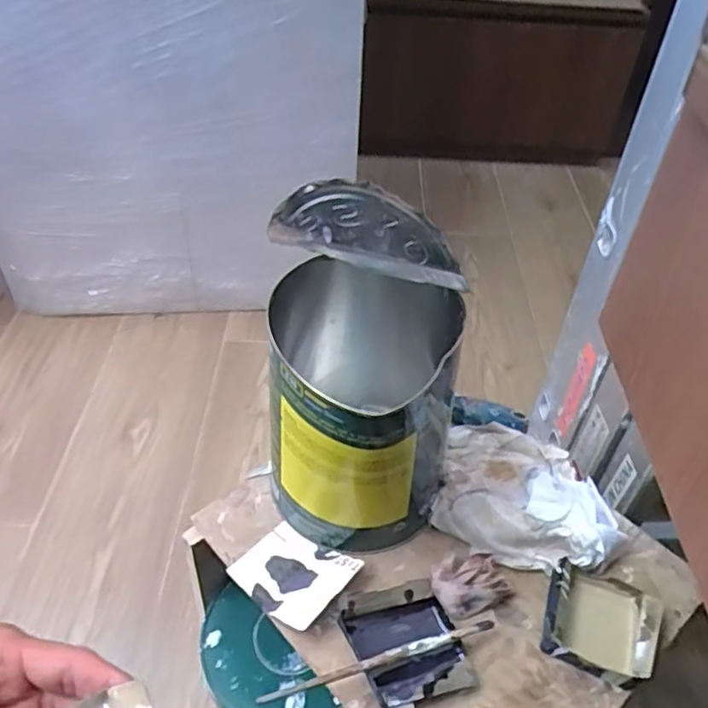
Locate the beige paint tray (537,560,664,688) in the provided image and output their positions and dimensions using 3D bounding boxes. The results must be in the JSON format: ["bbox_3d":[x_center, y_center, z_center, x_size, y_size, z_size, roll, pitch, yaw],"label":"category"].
[{"bbox_3d":[0.201,0.217,0.530,0.088,0.033,0.085,17,46,14],"label":"beige paint tray"}]

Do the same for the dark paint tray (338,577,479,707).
[{"bbox_3d":[0.043,0.228,0.505,0.083,0.032,0.083,-13,46,-16],"label":"dark paint tray"}]

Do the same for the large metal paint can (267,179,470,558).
[{"bbox_3d":[0.009,0.015,0.518,0.161,0.299,0.170,2,44,-2],"label":"large metal paint can"}]

